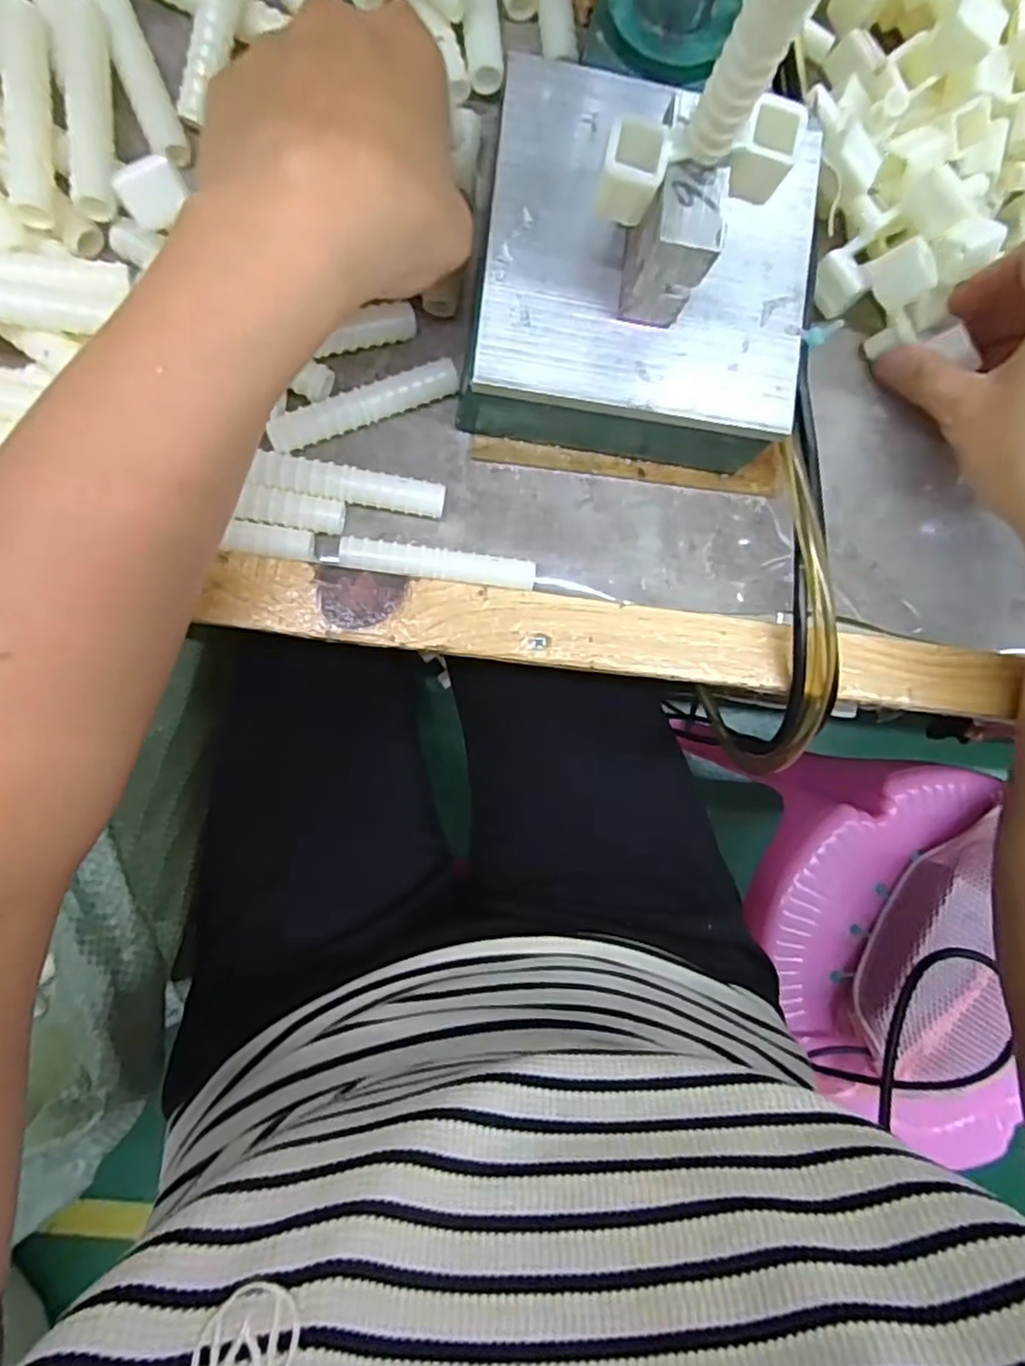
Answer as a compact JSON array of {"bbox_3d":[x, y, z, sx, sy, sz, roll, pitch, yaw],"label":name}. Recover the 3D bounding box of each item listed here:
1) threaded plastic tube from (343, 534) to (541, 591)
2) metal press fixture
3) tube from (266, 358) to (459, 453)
[{"bbox_3d":[-0.031,-0.049,0.284,0.078,0.015,0.013,6,89,-7],"label":"threaded plastic tube"},{"bbox_3d":[0.051,-0.157,0.249,0.125,0.084,0.120,8,89,-7],"label":"metal press fixture"},{"bbox_3d":[-0.060,-0.113,0.279,0.077,0.012,0.014,-22,93,-7],"label":"tube"}]

